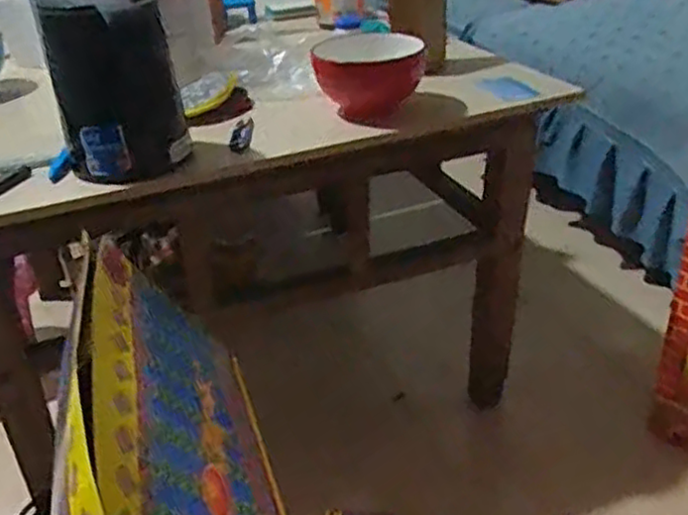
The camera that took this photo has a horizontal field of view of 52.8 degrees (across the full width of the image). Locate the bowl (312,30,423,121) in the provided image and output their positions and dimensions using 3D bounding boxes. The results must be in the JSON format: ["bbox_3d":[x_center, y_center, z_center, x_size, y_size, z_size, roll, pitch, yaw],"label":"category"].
[{"bbox_3d":[0.028,-0.225,0.833,0.129,0.088,0.121,-2,30,3],"label":"bowl"}]

